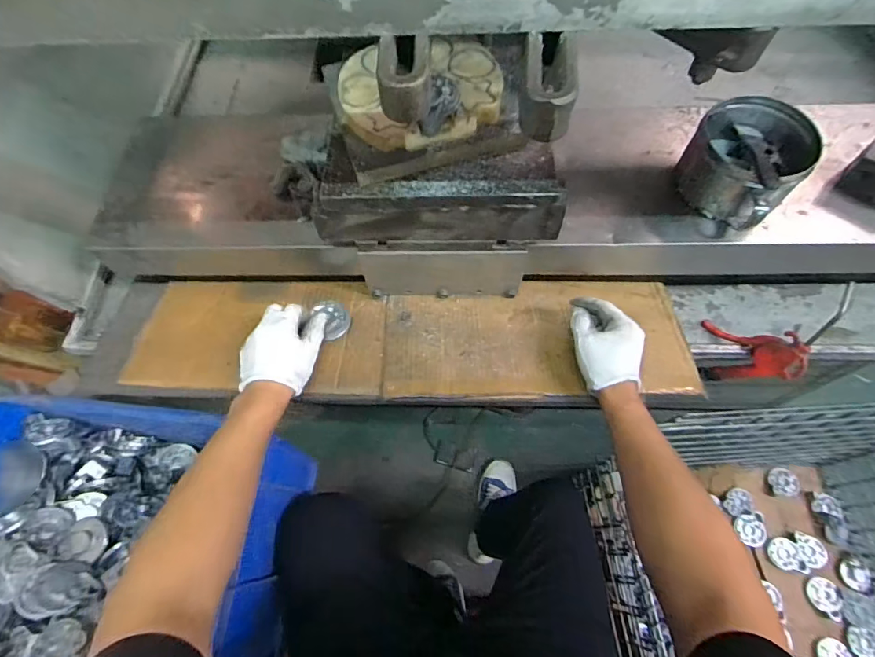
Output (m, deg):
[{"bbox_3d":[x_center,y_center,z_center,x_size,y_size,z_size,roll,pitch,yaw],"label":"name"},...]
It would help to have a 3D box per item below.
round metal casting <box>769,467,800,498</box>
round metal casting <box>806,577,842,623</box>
[{"bbox_3d":[0.861,0.382,1.132,0.072,0.022,0.069,-1,63,2],"label":"round metal casting"},{"bbox_3d":[0.880,0.611,1.040,0.066,0.011,0.077,12,58,27],"label":"round metal casting"}]

